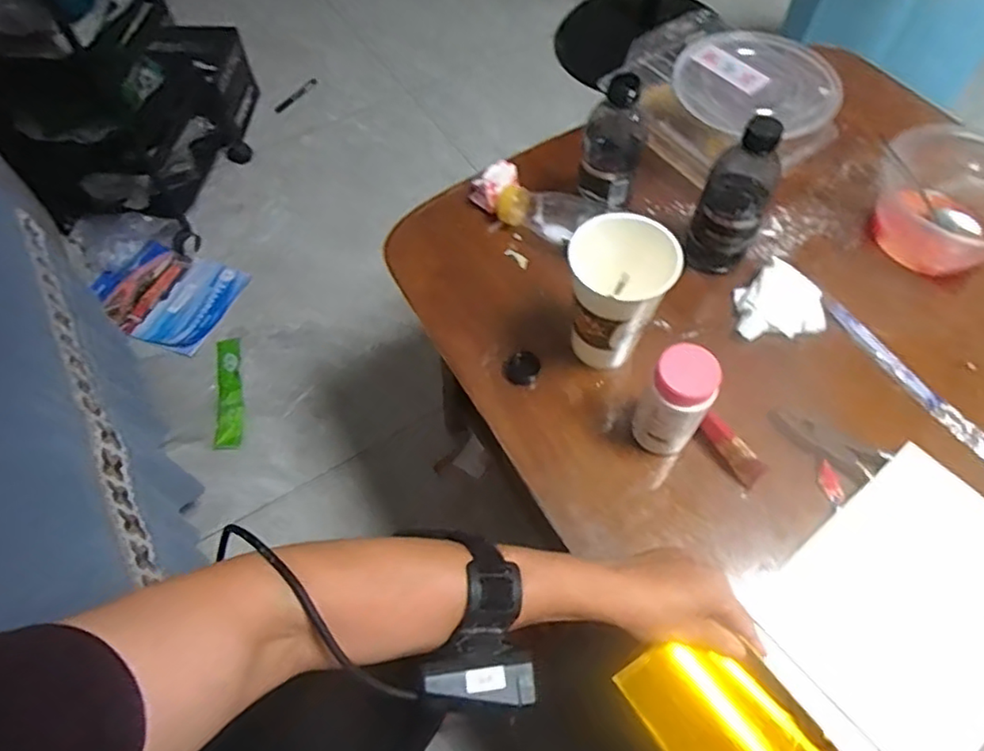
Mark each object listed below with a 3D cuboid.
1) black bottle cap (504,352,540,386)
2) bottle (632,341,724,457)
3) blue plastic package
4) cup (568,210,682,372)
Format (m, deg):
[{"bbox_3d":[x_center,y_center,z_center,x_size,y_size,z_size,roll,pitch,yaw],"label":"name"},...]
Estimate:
[{"bbox_3d":[0.028,-0.007,0.593,0.032,0.019,0.025,15,61,9],"label":"black bottle cap"},{"bbox_3d":[0.151,0.025,0.516,0.049,0.109,0.050,0,60,1],"label":"bottle"},{"bbox_3d":[-0.646,-0.160,1.223,0.271,0.045,0.211,16,61,10],"label":"blue plastic package"},{"bbox_3d":[0.107,-0.065,0.554,0.082,0.135,0.082,0,60,1],"label":"cup"}]

